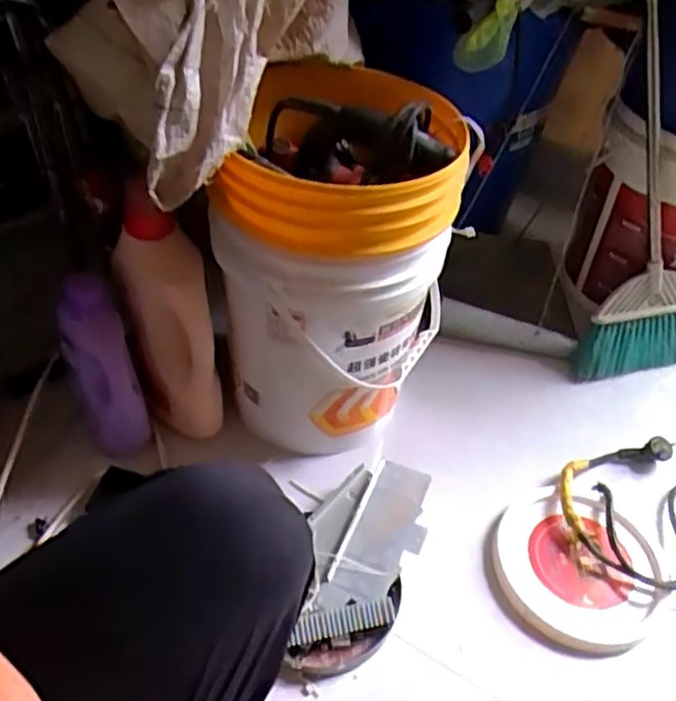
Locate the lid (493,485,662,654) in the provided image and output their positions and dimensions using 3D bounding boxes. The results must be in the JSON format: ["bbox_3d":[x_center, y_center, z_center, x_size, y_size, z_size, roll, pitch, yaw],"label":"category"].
[{"bbox_3d":[0.317,0.282,0.933,0.218,0.028,0.208,3,45,-3],"label":"lid"}]

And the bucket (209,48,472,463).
[{"bbox_3d":[0.001,-0.095,0.943,0.262,0.469,0.279,3,45,-3],"label":"bucket"}]

